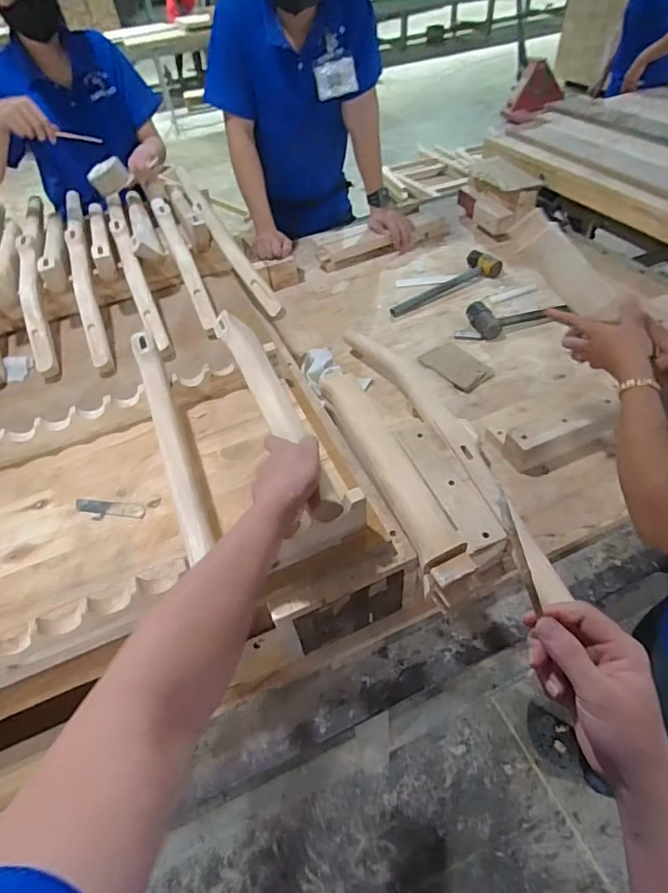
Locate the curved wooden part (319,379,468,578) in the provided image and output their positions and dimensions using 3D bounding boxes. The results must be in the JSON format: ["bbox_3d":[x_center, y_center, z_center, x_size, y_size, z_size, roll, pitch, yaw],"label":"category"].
[{"bbox_3d":[0.070,0.013,0.683,0.064,0.042,0.363,-19,48,-10],"label":"curved wooden part"}]

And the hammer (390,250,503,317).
[{"bbox_3d":[0.288,-0.407,1.229,0.314,0.045,0.104,-34,52,-22],"label":"hammer"}]

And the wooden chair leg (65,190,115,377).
[{"bbox_3d":[-0.561,-0.416,1.101,0.056,0.116,0.725,-20,48,-11],"label":"wooden chair leg"}]

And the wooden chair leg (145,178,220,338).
[{"bbox_3d":[-0.333,-0.415,1.051,0.049,0.102,0.498,-20,48,-11],"label":"wooden chair leg"}]

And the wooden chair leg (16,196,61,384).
[{"bbox_3d":[-0.667,-0.408,1.099,0.051,0.128,0.723,-20,48,-11],"label":"wooden chair leg"}]

